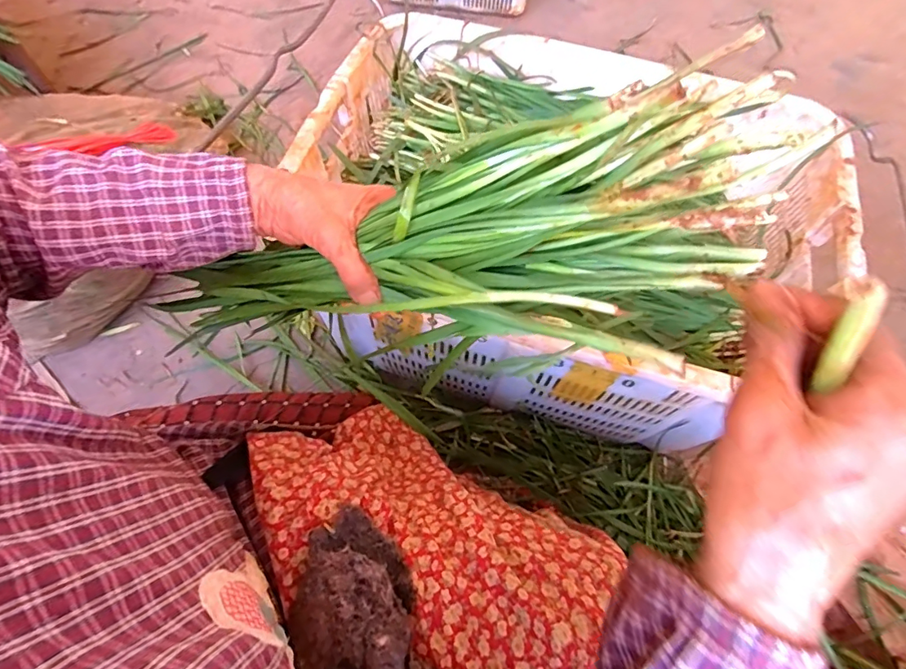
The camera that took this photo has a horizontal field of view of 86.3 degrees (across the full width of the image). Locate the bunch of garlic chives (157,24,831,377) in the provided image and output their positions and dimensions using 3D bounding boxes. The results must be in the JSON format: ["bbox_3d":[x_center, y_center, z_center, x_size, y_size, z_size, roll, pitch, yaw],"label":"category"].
[{"bbox_3d":[-0.029,-0.035,0.303,0.402,0.120,0.104,-9,60,30],"label":"bunch of garlic chives"}]

